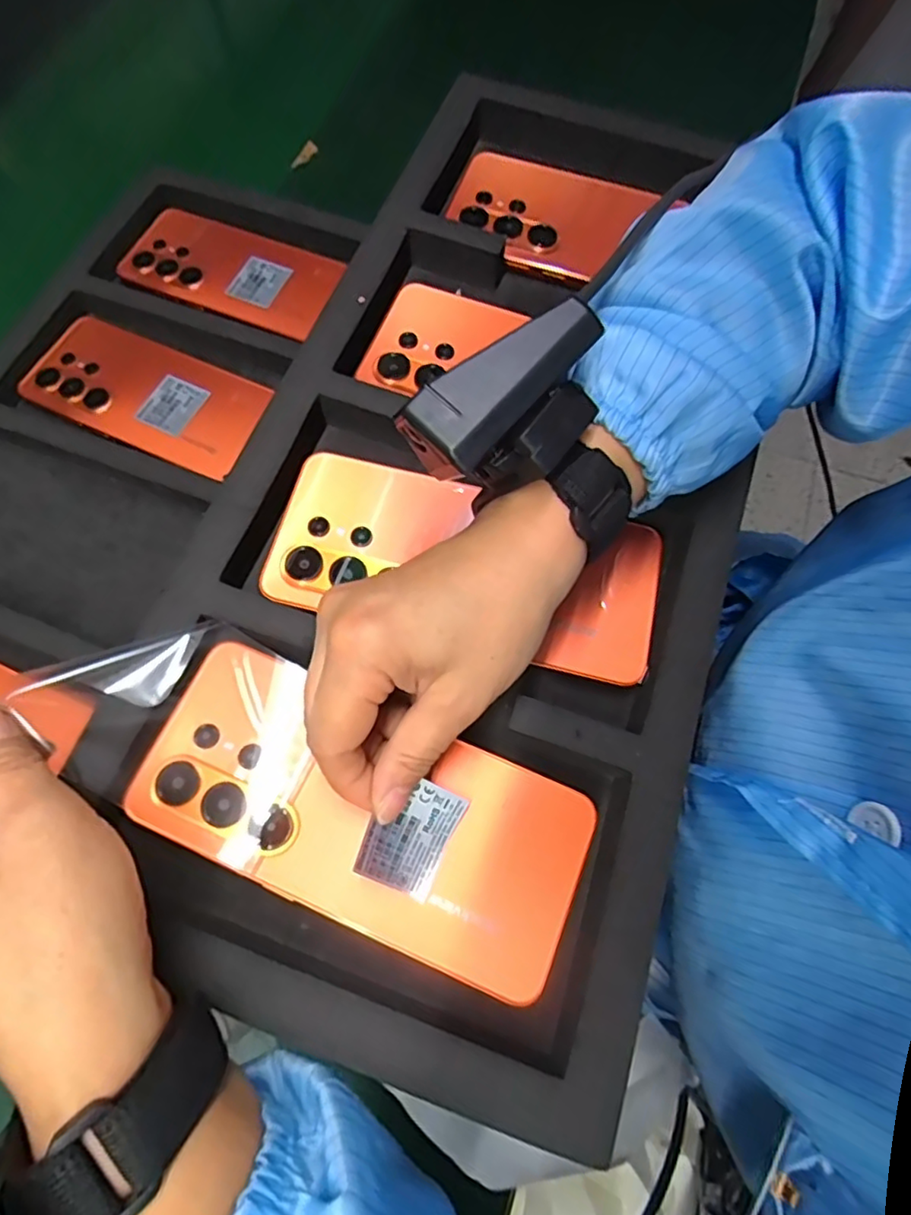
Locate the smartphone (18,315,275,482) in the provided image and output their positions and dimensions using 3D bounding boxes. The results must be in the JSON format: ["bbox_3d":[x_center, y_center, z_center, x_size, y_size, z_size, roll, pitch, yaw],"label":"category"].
[{"bbox_3d":[-0.205,-0.144,0.403,0.157,0.004,0.078,24,71,8],"label":"smartphone"}]

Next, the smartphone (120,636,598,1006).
[{"bbox_3d":[-0.035,0.075,0.228,0.168,0.015,0.076,23,69,5],"label":"smartphone"}]

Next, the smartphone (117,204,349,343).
[{"bbox_3d":[-0.165,-0.252,0.447,0.161,0.005,0.080,22,71,7],"label":"smartphone"}]

